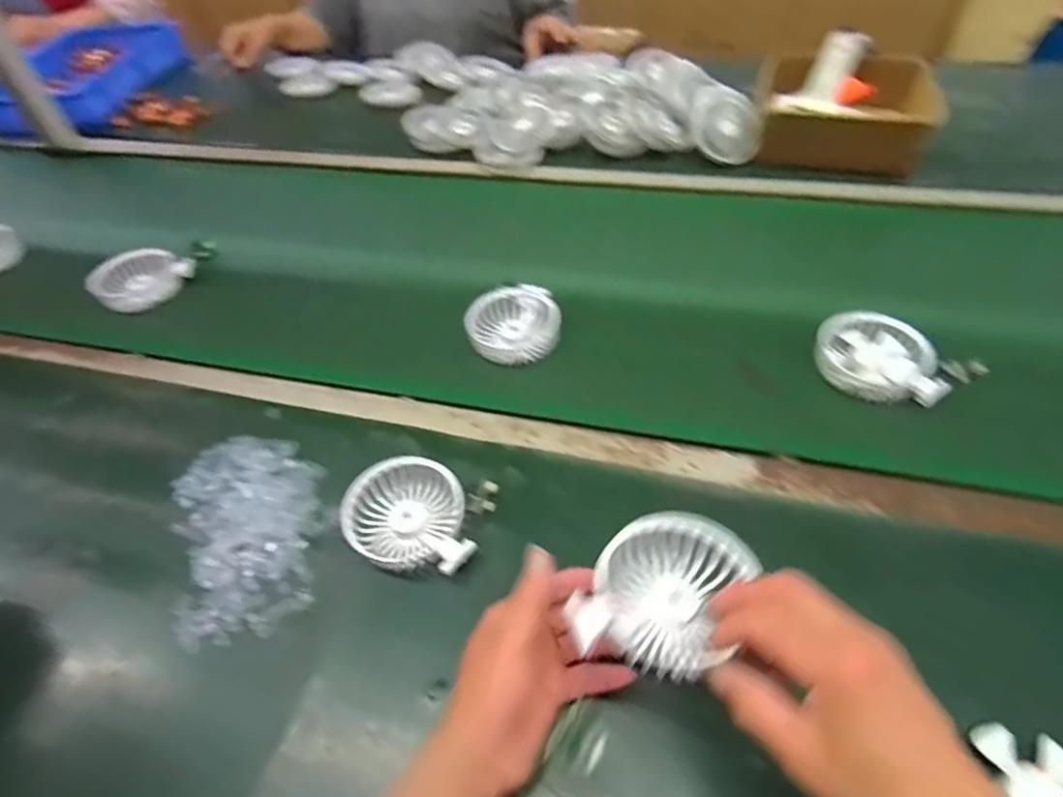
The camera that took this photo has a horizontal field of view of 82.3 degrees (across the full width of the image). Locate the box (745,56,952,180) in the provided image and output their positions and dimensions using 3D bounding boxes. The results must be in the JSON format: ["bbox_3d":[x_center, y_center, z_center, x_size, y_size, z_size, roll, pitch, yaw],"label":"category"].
[{"bbox_3d":[0.412,-0.379,0.807,0.220,0.078,0.184,12,52,17],"label":"box"}]

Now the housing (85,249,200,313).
[{"bbox_3d":[-0.473,-0.151,0.742,0.109,0.043,0.072,-31,53,-19],"label":"housing"}]

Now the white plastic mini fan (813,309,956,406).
[{"bbox_3d":[0.318,-0.038,0.554,0.106,0.037,0.080,21,55,23],"label":"white plastic mini fan"}]

